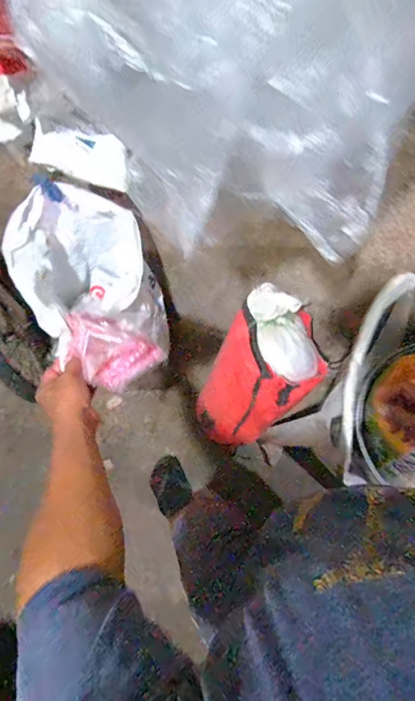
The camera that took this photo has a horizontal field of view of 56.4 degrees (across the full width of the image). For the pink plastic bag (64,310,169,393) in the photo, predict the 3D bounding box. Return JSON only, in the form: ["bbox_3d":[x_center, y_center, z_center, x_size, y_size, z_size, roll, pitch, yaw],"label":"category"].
[{"bbox_3d":[-0.131,0.004,0.533,0.121,0.110,0.075,8,72,1],"label":"pink plastic bag"}]

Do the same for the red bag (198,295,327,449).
[{"bbox_3d":[0.127,0.076,1.085,0.223,0.416,0.252,-23,72,-35],"label":"red bag"}]

